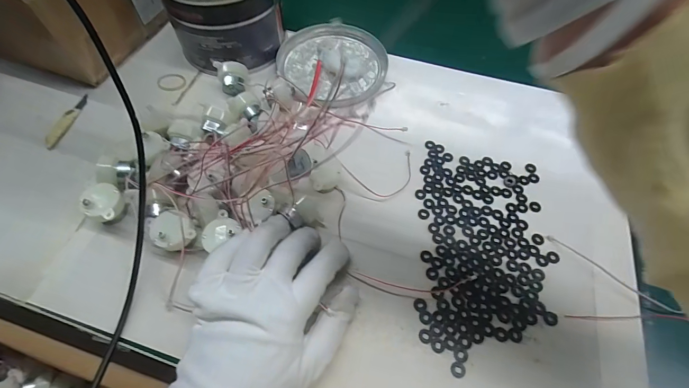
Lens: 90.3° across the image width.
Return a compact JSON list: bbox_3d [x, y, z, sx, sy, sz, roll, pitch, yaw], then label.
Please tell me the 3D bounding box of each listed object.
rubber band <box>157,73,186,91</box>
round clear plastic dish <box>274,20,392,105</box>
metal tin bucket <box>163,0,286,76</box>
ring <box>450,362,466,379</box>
[{"bbox_3d":[-0.203,-0.130,0.399,0.036,0.006,0.027,35,66,18],"label":"rubber band"},{"bbox_3d":[-0.012,-0.162,0.417,0.129,0.012,0.121,0,60,0],"label":"round clear plastic dish"},{"bbox_3d":[-0.137,-0.221,0.390,0.122,0.105,0.136,-18,62,-10],"label":"metal tin bucket"},{"bbox_3d":[0.083,0.128,0.250,0.010,0.004,0.011,0,60,0],"label":"ring"}]

